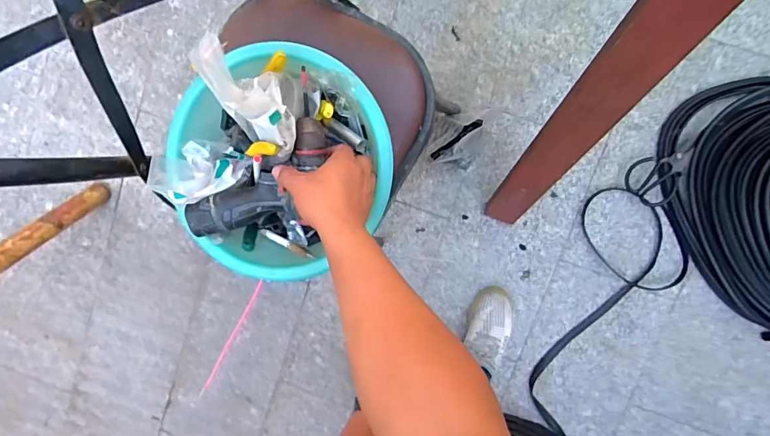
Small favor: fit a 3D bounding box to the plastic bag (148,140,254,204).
[{"bbox_3d":[-0.251,-0.063,0.604,0.114,0.093,0.091,-6,96,8],"label":"plastic bag"}]

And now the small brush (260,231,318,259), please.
[{"bbox_3d":[-0.144,0.038,0.653,0.108,0.016,0.011,24,99,30],"label":"small brush"}]

